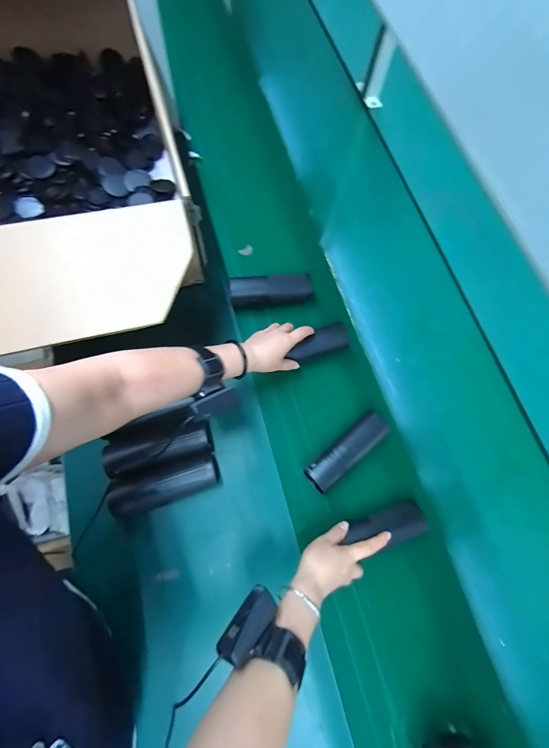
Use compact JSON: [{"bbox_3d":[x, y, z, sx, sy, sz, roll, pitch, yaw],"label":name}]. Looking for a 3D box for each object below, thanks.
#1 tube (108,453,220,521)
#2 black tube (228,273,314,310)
[{"bbox_3d":[-0.175,0.182,0.531,0.163,0.053,0.060,-15,73,-7],"label":"tube"},{"bbox_3d":[-0.006,-0.171,0.655,0.162,0.044,0.044,-7,72,-5],"label":"black tube"}]

